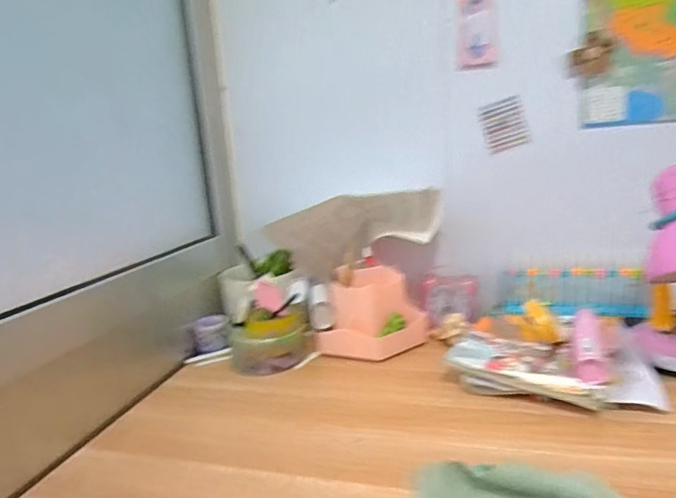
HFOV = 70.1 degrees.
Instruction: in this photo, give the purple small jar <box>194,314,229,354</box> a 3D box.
[{"bbox_3d":[-0.215,0.145,0.823,0.055,0.046,0.054,-9,14,-13],"label":"purple small jar"}]

